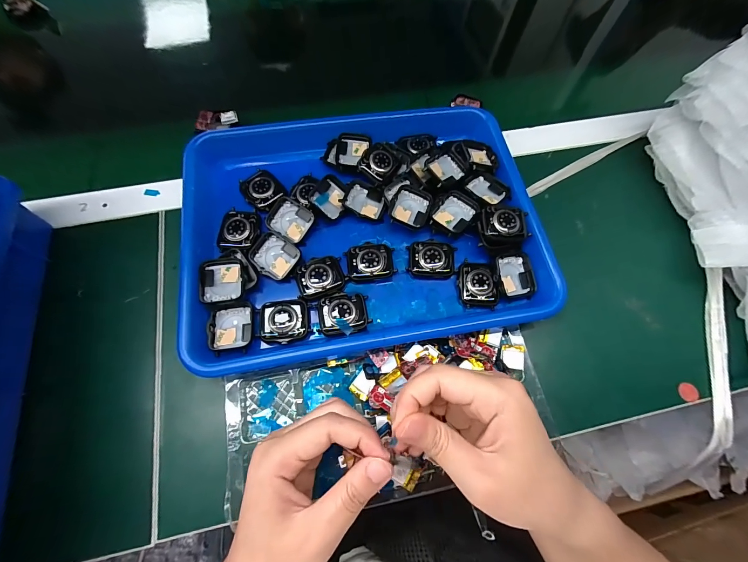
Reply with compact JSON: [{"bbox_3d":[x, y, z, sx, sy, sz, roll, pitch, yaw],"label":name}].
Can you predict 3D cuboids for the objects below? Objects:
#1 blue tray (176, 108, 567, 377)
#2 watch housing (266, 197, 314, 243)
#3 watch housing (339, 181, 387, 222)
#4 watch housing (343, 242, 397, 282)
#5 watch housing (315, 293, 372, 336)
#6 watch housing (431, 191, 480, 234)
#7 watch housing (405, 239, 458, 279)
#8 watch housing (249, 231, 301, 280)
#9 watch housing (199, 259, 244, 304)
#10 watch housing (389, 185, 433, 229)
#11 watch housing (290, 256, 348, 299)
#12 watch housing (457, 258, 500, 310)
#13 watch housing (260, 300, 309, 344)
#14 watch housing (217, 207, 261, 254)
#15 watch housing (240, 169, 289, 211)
[{"bbox_3d":[-0.014,-0.069,0.319,0.330,0.038,0.273,-9,68,-5],"label":"blue tray"},{"bbox_3d":[-0.083,-0.060,0.311,0.040,0.012,0.035,27,69,9],"label":"watch housing"},{"bbox_3d":[-0.009,-0.081,0.323,0.043,0.012,0.035,12,68,3],"label":"watch housing"},{"bbox_3d":[-0.003,-0.018,0.301,0.045,0.010,0.037,-9,68,-5],"label":"watch housing"},{"bbox_3d":[-0.027,0.028,0.282,0.043,0.012,0.036,-7,68,-5],"label":"watch housing"},{"bbox_3d":[0.078,-0.066,0.312,0.034,0.008,0.045,36,71,13],"label":"watch housing"},{"bbox_3d":[0.055,-0.021,0.304,0.045,0.010,0.037,6,67,1],"label":"watch housing"},{"bbox_3d":[-0.095,-0.024,0.299,0.044,0.009,0.038,28,70,10],"label":"watch housing"},{"bbox_3d":[-0.134,0.000,0.287,0.036,0.017,0.041,-8,68,-5],"label":"watch housing"},{"bbox_3d":[0.037,-0.072,0.315,0.038,0.015,0.043,15,68,5],"label":"watch housing"},{"bbox_3d":[-0.050,-0.005,0.293,0.043,0.008,0.037,-18,69,-9],"label":"watch housing"},{"bbox_3d":[0.096,0.003,0.295,0.034,0.007,0.043,0,67,-2],"label":"watch housing"},{"bbox_3d":[-0.079,0.033,0.276,0.041,0.013,0.037,0,67,-2],"label":"watch housing"},{"bbox_3d":[-0.130,-0.048,0.308,0.036,0.010,0.047,2,67,-1],"label":"watch housing"},{"bbox_3d":[-0.114,-0.094,0.325,0.043,0.012,0.039,42,72,14],"label":"watch housing"}]

